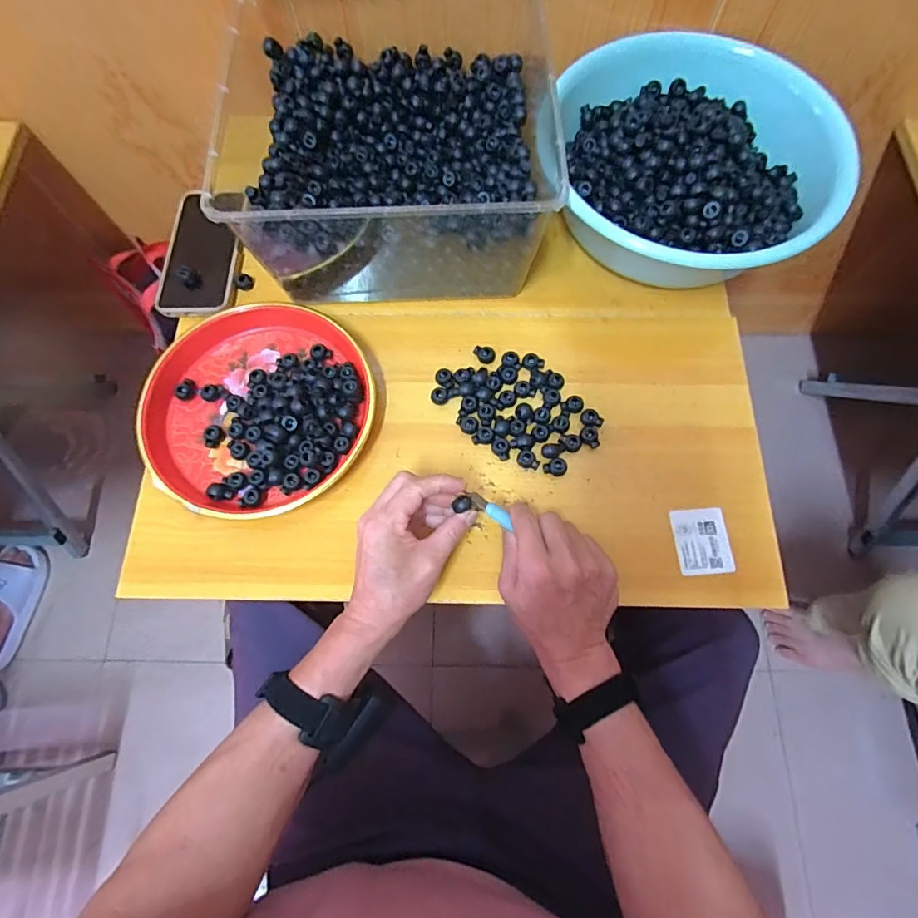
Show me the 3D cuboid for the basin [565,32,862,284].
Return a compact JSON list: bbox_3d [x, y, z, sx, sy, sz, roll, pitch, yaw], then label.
[{"bbox_3d":[0.233,-0.301,0.505,0.275,0.105,0.230,17,73,6],"label":"basin"}]

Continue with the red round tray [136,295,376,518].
[{"bbox_3d":[-0.195,-0.055,0.488,0.214,0.034,0.224,0,72,1],"label":"red round tray"}]

